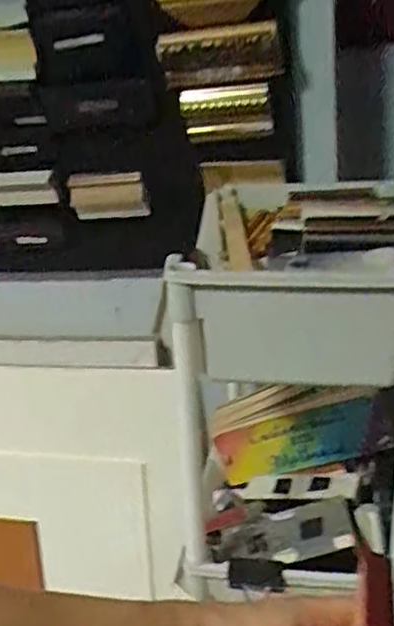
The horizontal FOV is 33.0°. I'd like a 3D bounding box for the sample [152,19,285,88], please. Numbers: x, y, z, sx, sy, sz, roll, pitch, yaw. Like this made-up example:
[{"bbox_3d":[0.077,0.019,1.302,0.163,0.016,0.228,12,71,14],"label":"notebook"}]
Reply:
[{"bbox_3d":[0.026,-0.290,0.750,0.132,0.058,0.039,-3,25,1],"label":"sample"}]

